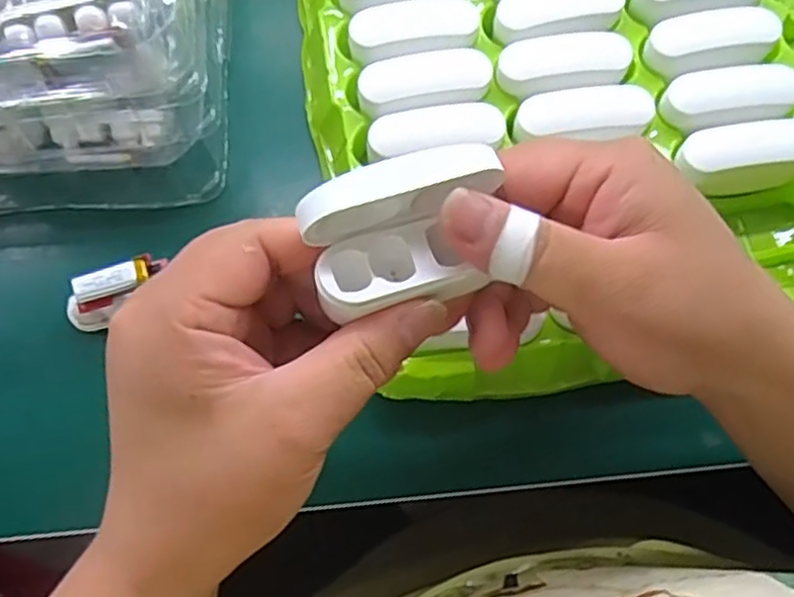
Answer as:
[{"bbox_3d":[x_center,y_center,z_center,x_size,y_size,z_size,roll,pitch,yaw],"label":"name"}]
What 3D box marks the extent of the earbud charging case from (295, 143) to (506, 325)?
[{"bbox_3d":[0.004,-0.021,0.216,0.062,0.022,0.041,-17,72,-5],"label":"earbud charging case"}]

